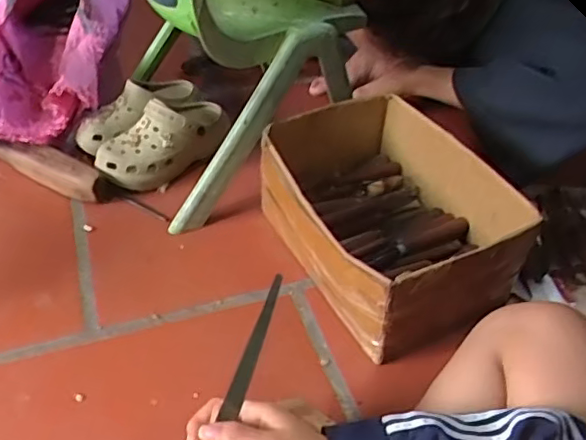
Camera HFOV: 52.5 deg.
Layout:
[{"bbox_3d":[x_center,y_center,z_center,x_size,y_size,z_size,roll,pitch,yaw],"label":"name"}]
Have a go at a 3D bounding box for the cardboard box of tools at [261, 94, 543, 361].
[{"bbox_3d":[0.127,-0.011,0.808,0.265,0.145,0.333,-16,46,-20],"label":"cardboard box of tools"}]

